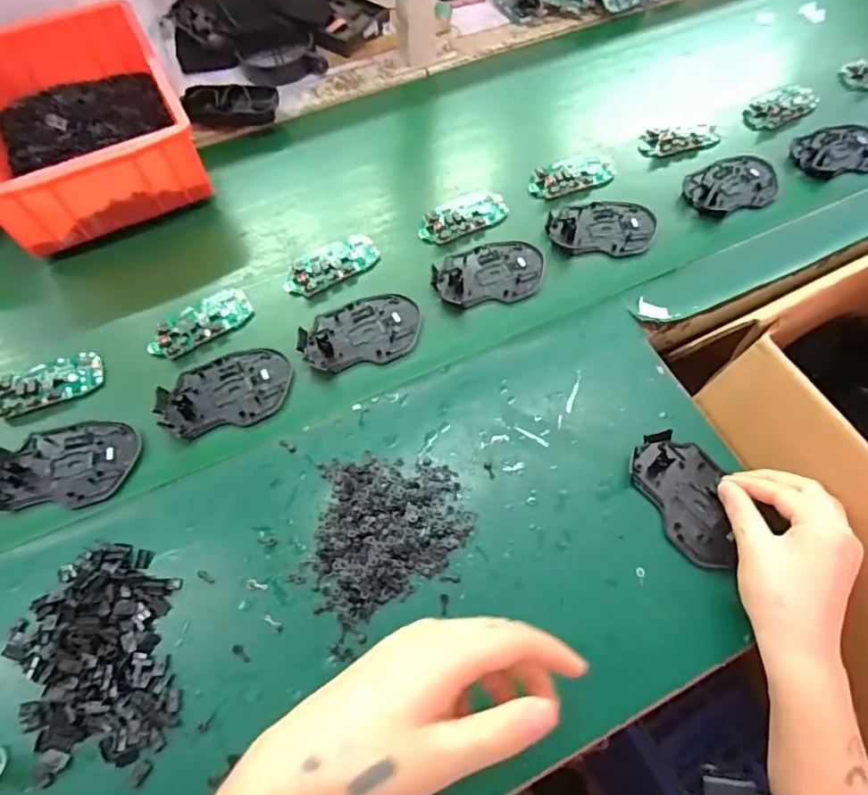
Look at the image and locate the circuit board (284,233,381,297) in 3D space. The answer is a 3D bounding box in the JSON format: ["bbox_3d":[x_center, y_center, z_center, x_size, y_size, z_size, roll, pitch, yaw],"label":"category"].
[{"bbox_3d":[-0.105,-0.136,0.534,0.100,0.011,0.046,-34,67,-16],"label":"circuit board"}]

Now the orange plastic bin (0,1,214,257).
[{"bbox_3d":[-0.391,-0.306,0.577,0.201,0.088,0.284,-27,65,-13],"label":"orange plastic bin"}]

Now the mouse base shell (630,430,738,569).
[{"bbox_3d":[0.204,0.077,0.416,0.065,0.011,0.107,-22,66,-10],"label":"mouse base shell"}]

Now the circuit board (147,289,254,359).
[{"bbox_3d":[-0.225,-0.073,0.501,0.098,0.015,0.046,-33,66,-15],"label":"circuit board"}]

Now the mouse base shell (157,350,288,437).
[{"bbox_3d":[-0.187,-0.007,0.469,0.114,0.010,0.073,-23,64,-11],"label":"mouse base shell"}]

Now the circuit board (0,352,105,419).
[{"bbox_3d":[-0.350,-0.012,0.473,0.093,0.009,0.044,-21,64,-10],"label":"circuit board"}]

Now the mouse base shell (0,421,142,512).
[{"bbox_3d":[-0.308,0.056,0.440,0.116,0.013,0.073,-15,63,-7],"label":"mouse base shell"}]

